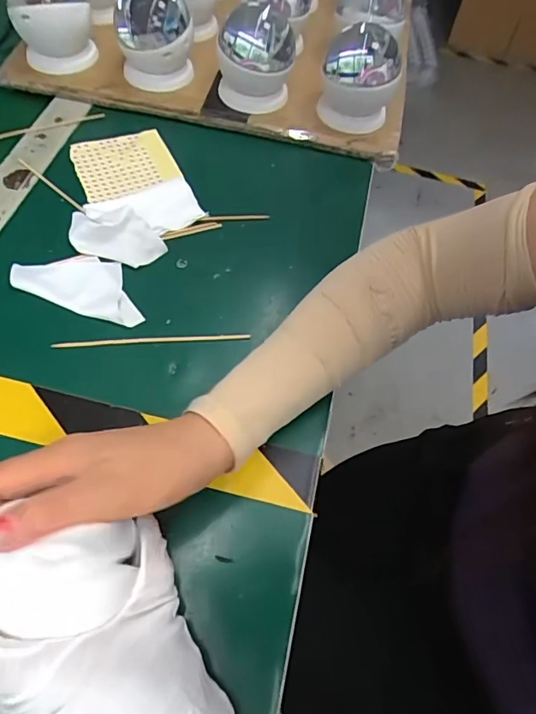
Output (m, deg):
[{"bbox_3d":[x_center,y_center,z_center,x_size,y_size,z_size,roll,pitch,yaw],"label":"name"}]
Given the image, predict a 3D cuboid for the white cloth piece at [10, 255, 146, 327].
[{"bbox_3d":[-0.143,-0.059,0.375,0.106,0.007,0.051,16,60,6],"label":"white cloth piece"}]

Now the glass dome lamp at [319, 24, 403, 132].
[{"bbox_3d":[0.086,-0.260,0.461,0.071,0.086,0.058,13,59,4],"label":"glass dome lamp"}]

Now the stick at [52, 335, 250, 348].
[{"bbox_3d":[-0.085,-0.014,0.359,0.142,0.004,0.004,-4,60,-6],"label":"stick"}]

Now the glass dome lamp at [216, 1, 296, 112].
[{"bbox_3d":[-0.012,-0.278,0.461,0.072,0.087,0.068,5,59,-1],"label":"glass dome lamp"}]

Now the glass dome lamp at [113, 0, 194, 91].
[{"bbox_3d":[-0.109,-0.308,0.470,0.071,0.082,0.079,-8,60,-8],"label":"glass dome lamp"}]

